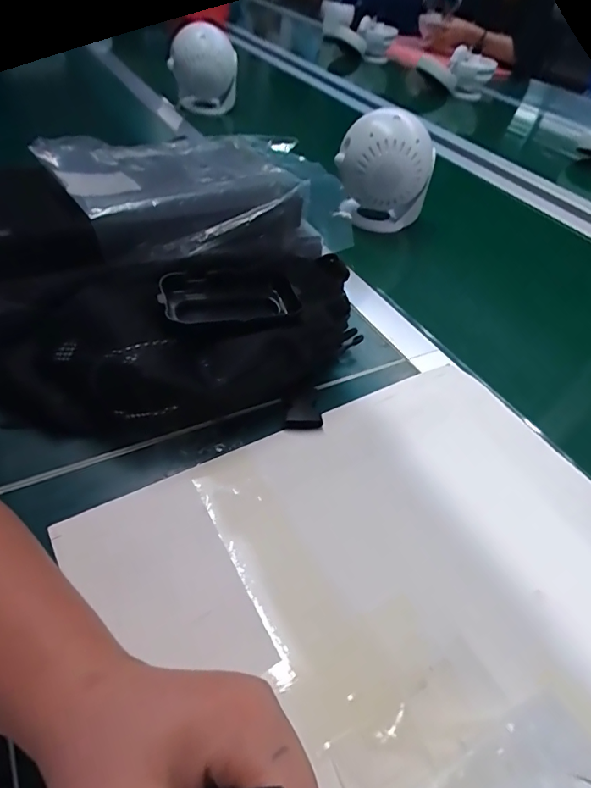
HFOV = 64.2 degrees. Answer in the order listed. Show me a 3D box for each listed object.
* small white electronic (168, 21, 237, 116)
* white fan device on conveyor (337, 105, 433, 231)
[{"bbox_3d":[-0.161,-0.577,0.842,0.111,0.135,0.098,-2,48,-9],"label":"small white electronic"},{"bbox_3d":[0.110,-0.274,0.597,0.097,0.136,0.085,-21,52,-26],"label":"white fan device on conveyor"}]

